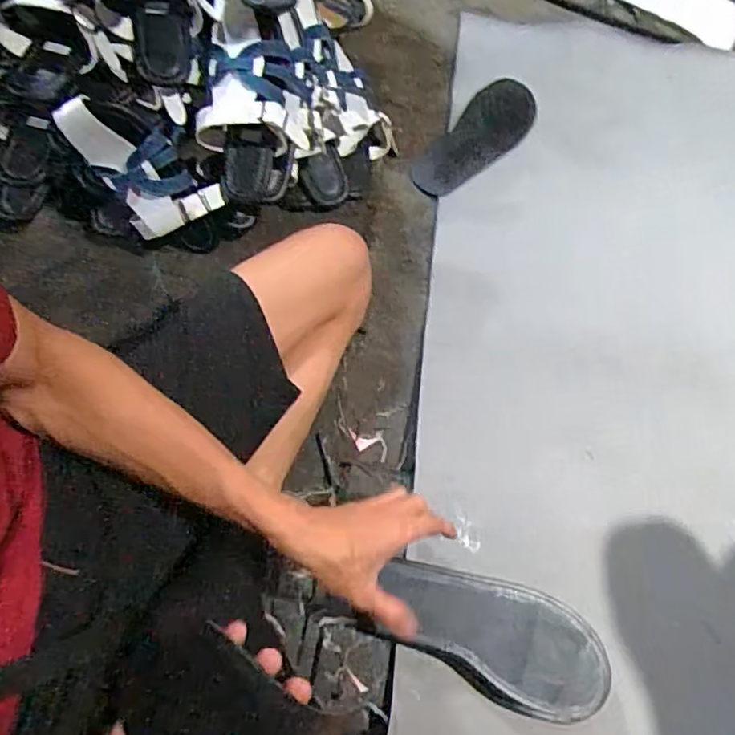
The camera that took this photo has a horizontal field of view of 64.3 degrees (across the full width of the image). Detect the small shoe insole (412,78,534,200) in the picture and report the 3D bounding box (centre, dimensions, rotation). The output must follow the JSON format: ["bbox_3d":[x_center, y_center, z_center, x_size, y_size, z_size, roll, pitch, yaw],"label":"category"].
[{"bbox_3d":[0.169,-0.355,0.914,0.096,0.023,0.263,39,74,11],"label":"small shoe insole"}]

